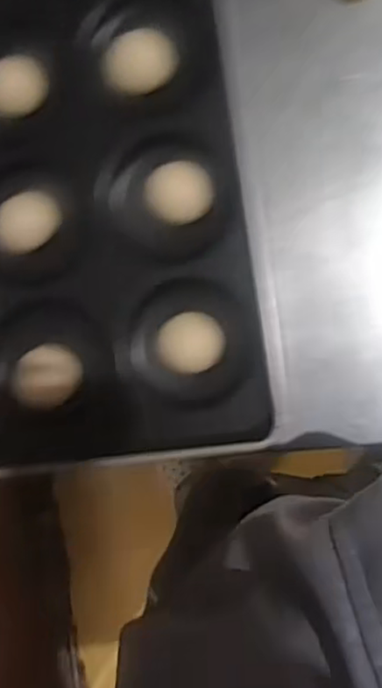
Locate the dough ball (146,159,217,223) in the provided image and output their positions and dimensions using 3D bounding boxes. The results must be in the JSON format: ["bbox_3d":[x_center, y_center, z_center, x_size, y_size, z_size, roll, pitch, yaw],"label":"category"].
[{"bbox_3d":[-0.007,-0.115,0.510,0.048,0.033,0.046,0,90,9],"label":"dough ball"}]

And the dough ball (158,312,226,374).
[{"bbox_3d":[0.002,-0.001,0.514,0.048,0.030,0.045,0,90,9],"label":"dough ball"}]

